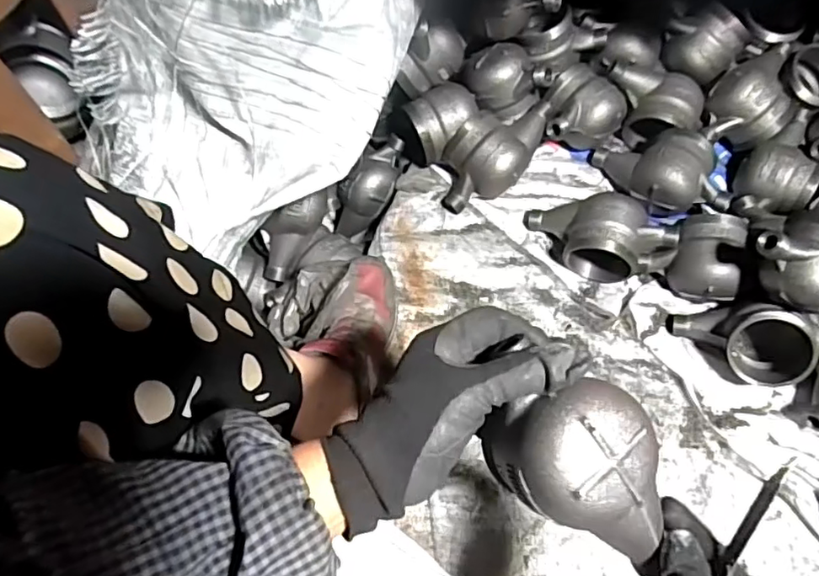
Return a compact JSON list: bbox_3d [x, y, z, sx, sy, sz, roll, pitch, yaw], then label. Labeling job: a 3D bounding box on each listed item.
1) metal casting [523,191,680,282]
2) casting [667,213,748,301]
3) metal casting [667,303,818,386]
[{"bbox_3d":[0.217,-0.056,0.665,0.152,0.073,0.085,4,69,-1],"label":"metal casting"},{"bbox_3d":[0.329,-0.035,0.653,0.069,0.067,0.095,15,70,3],"label":"casting"},{"bbox_3d":[0.372,0.062,0.628,0.154,0.081,0.081,10,69,1],"label":"metal casting"}]

